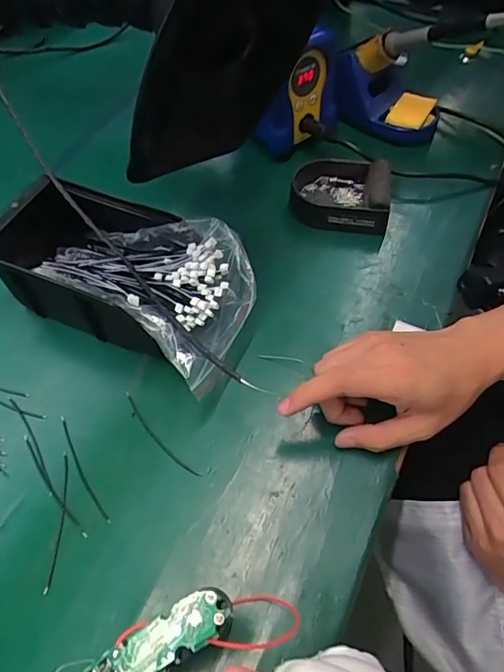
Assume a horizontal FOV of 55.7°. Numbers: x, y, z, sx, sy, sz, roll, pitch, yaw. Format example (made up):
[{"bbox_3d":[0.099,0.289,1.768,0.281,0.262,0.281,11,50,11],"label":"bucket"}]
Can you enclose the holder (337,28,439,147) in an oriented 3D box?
[{"bbox_3d":[0.161,-0.286,0.552,0.118,0.096,0.073,7,58,7],"label":"holder"}]

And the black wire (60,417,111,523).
[{"bbox_3d":[-0.131,0.100,0.364,0.007,0.004,0.097,-29,61,-15],"label":"black wire"}]

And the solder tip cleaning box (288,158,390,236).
[{"bbox_3d":[0.093,-0.147,0.497,0.105,0.040,0.084,3,57,5],"label":"solder tip cleaning box"}]

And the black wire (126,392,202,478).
[{"bbox_3d":[-0.075,0.080,0.379,0.010,0.004,0.097,-44,63,-11],"label":"black wire"}]

